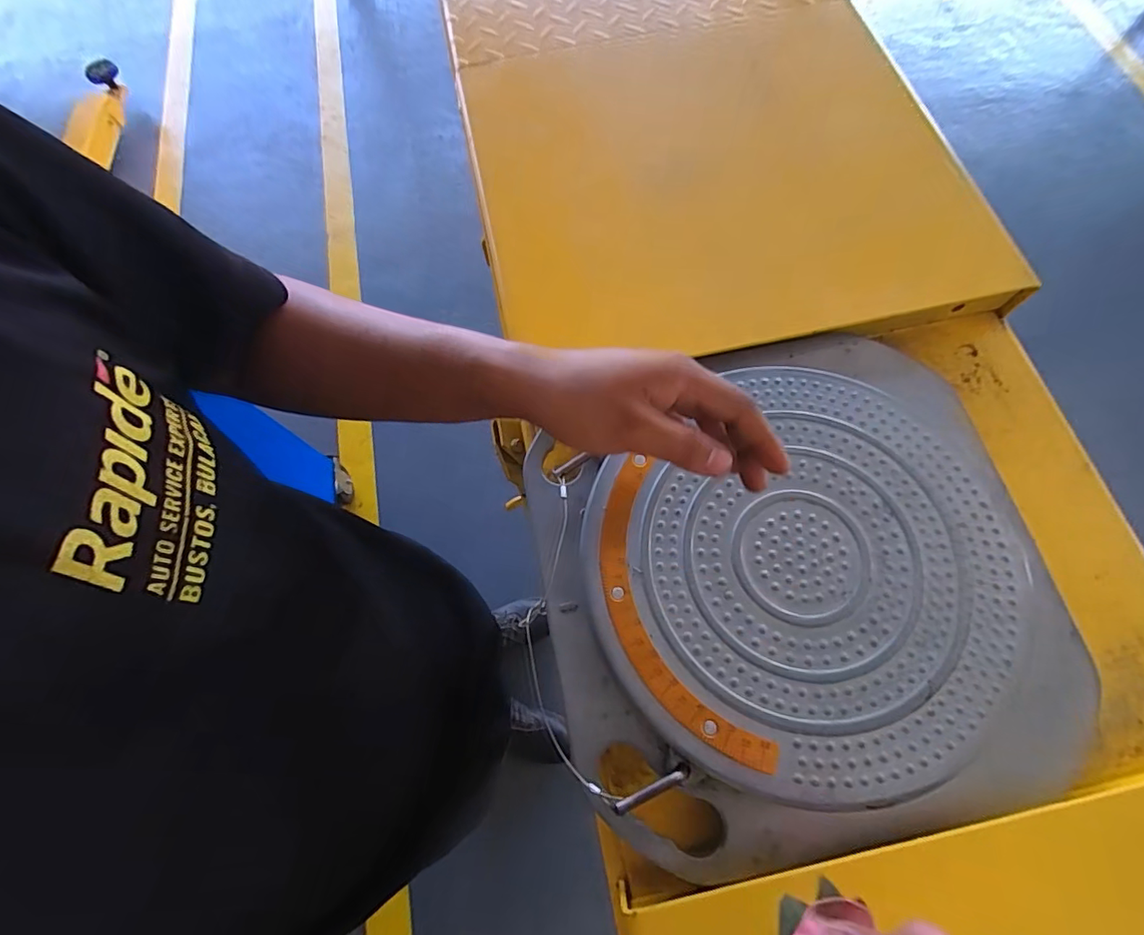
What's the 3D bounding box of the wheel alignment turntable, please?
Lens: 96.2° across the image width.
[{"bbox_3d":[0.167,0.073,0.410,0.380,0.038,0.373,-12,71,-2],"label":"wheel alignment turntable"}]

